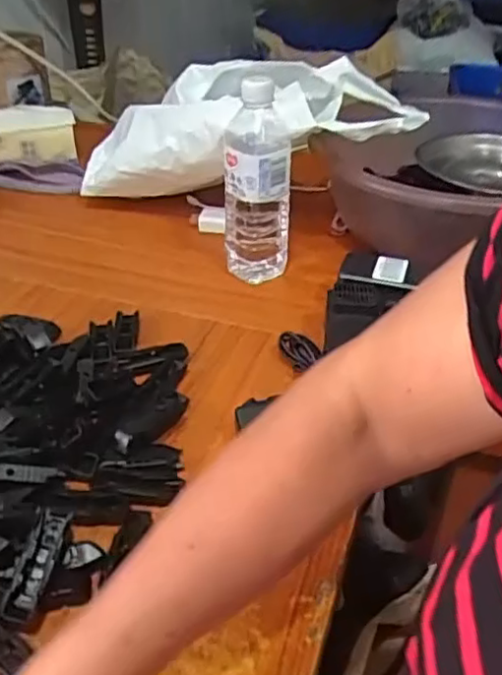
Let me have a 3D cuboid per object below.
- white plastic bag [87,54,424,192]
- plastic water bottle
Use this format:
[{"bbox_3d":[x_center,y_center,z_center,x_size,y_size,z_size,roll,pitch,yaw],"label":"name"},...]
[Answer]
[{"bbox_3d":[-0.028,-0.241,0.749,0.416,0.124,0.129,-5,32,26],"label":"white plastic bag"},{"bbox_3d":[0.007,-0.154,0.686,0.070,0.194,0.074,0,36,-2],"label":"plastic water bottle"}]

